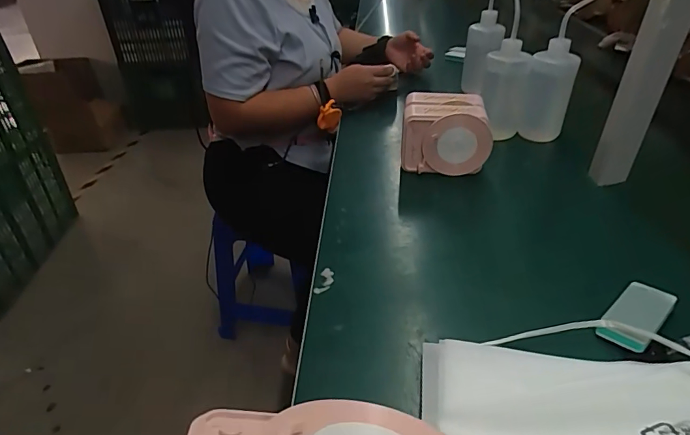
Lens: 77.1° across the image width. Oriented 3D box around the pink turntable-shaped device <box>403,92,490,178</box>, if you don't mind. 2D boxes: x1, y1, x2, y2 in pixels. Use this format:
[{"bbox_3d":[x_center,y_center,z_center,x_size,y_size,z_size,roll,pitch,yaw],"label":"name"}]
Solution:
[{"bbox_3d":[0.159,-0.135,0.692,0.133,0.095,0.102,2,35,8],"label":"pink turntable-shaped device"}]

